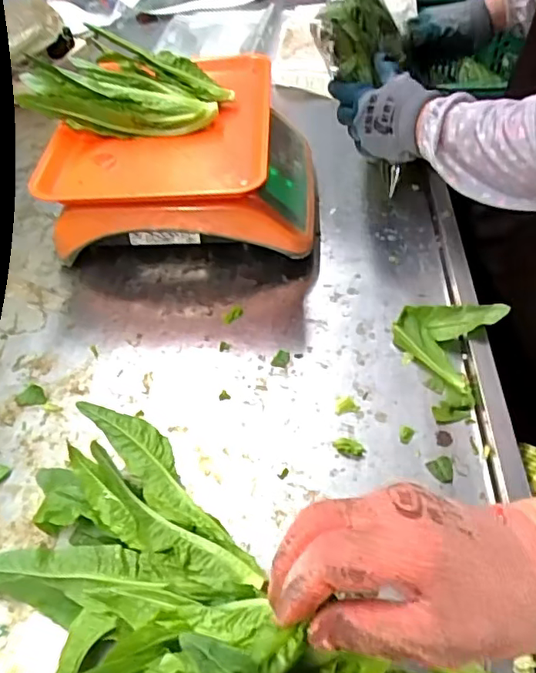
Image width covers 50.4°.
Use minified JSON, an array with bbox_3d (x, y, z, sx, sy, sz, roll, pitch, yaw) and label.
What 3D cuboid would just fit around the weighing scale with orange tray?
[{"bbox_3d":[-0.085,-0.199,0.670,0.281,0.130,0.268,0,50,4],"label":"weighing scale with orange tray"}]

